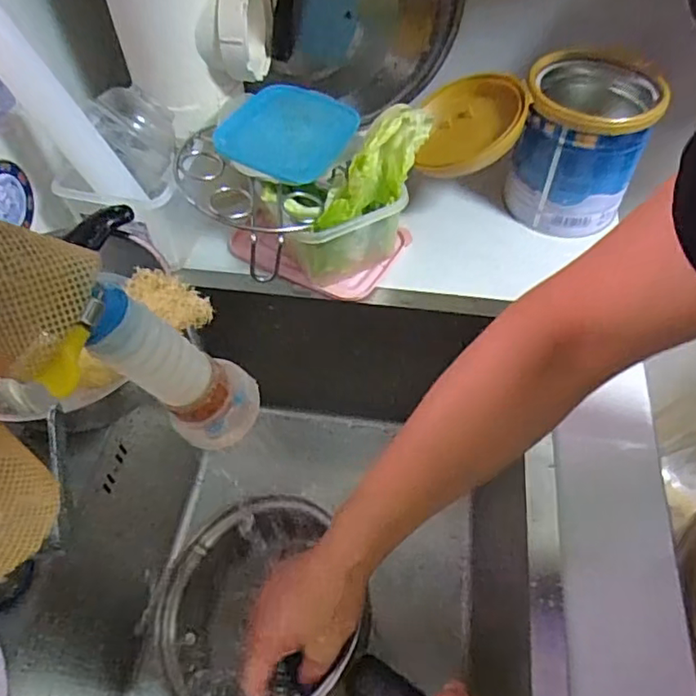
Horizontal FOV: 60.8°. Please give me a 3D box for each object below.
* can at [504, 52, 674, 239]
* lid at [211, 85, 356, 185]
[{"bbox_3d":[0.243,-0.217,0.631,0.125,0.138,0.131,0,54,0],"label":"can"},{"bbox_3d":[-0.056,-0.216,0.586,0.109,0.010,0.153,26,52,-1],"label":"lid"}]

